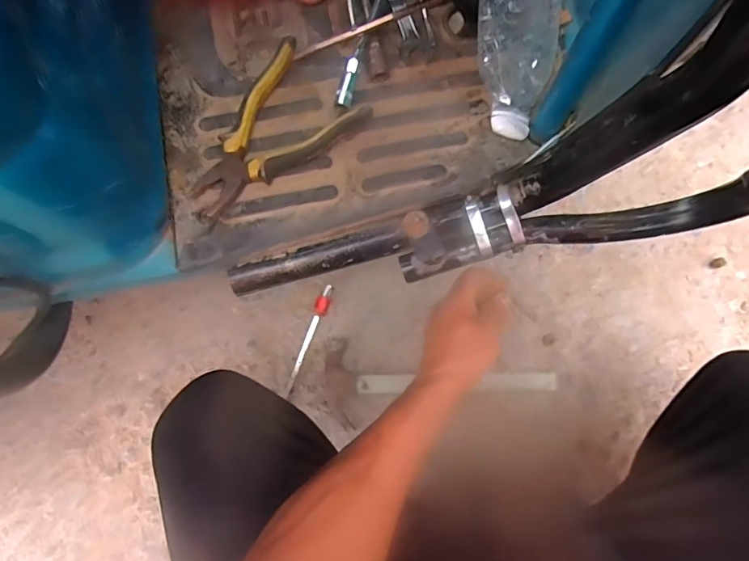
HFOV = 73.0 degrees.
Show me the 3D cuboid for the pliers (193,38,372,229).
[{"bbox_3d":[-0.114,-0.153,0.507,0.188,0.032,0.111,-33,81,-4],"label":"pliers"}]

